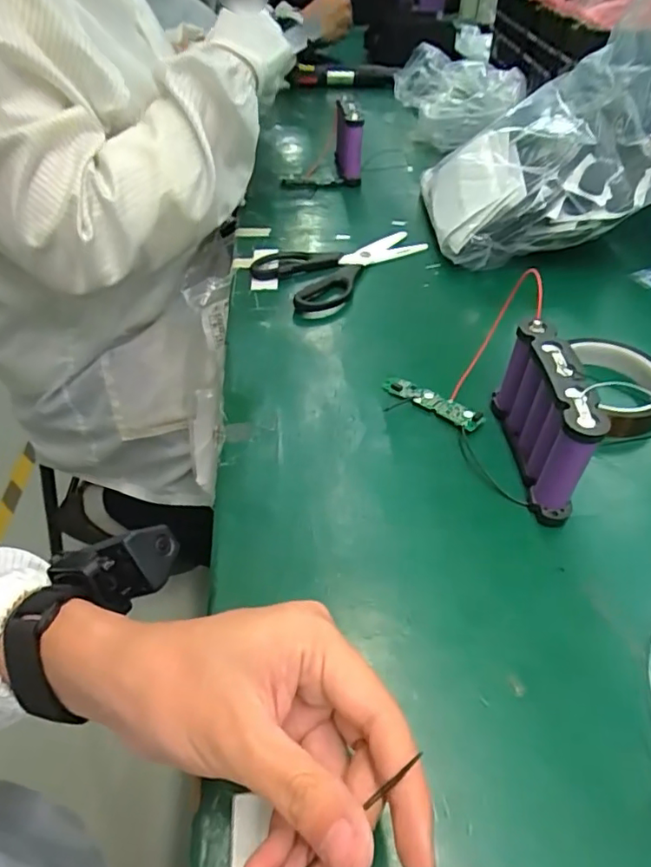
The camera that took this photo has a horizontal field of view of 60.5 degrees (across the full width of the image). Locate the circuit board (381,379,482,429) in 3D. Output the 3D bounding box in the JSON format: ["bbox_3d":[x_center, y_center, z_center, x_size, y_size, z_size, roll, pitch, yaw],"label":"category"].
[{"bbox_3d":[0.080,-0.024,0.423,0.081,0.004,0.017,29,70,27],"label":"circuit board"}]

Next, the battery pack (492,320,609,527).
[{"bbox_3d":[0.143,-0.009,0.363,0.025,0.080,0.111,-1,46,0],"label":"battery pack"}]

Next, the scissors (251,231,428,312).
[{"bbox_3d":[0.024,-0.175,0.571,0.179,0.014,0.109,-29,52,-24],"label":"scissors"}]

